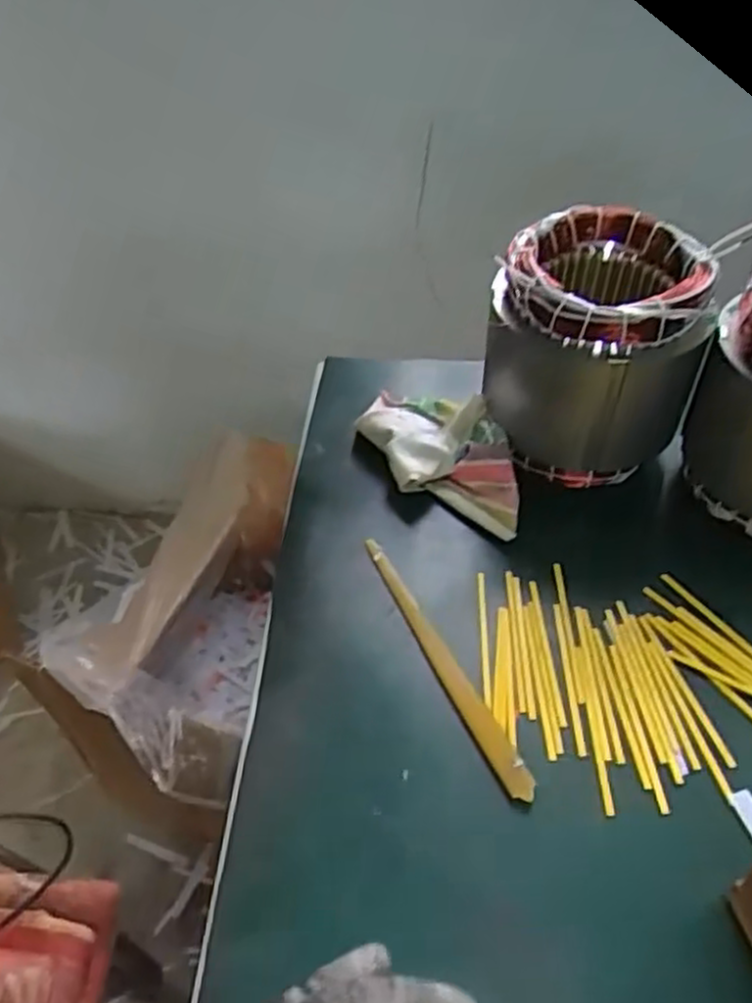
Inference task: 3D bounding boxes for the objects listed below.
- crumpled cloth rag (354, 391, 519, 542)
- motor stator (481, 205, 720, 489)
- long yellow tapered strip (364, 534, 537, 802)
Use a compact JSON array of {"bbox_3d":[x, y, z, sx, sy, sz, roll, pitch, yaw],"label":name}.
[{"bbox_3d":[0.050,-0.041,0.612,0.089,0.040,0.186,-20,49,-16],"label":"crumpled cloth rag"},{"bbox_3d":[0.166,-0.117,0.586,0.156,0.151,0.141,16,49,16],"label":"motor stator"},{"bbox_3d":[0.043,0.104,0.508,0.021,0.011,0.208,-19,49,-15],"label":"long yellow tapered strip"}]

